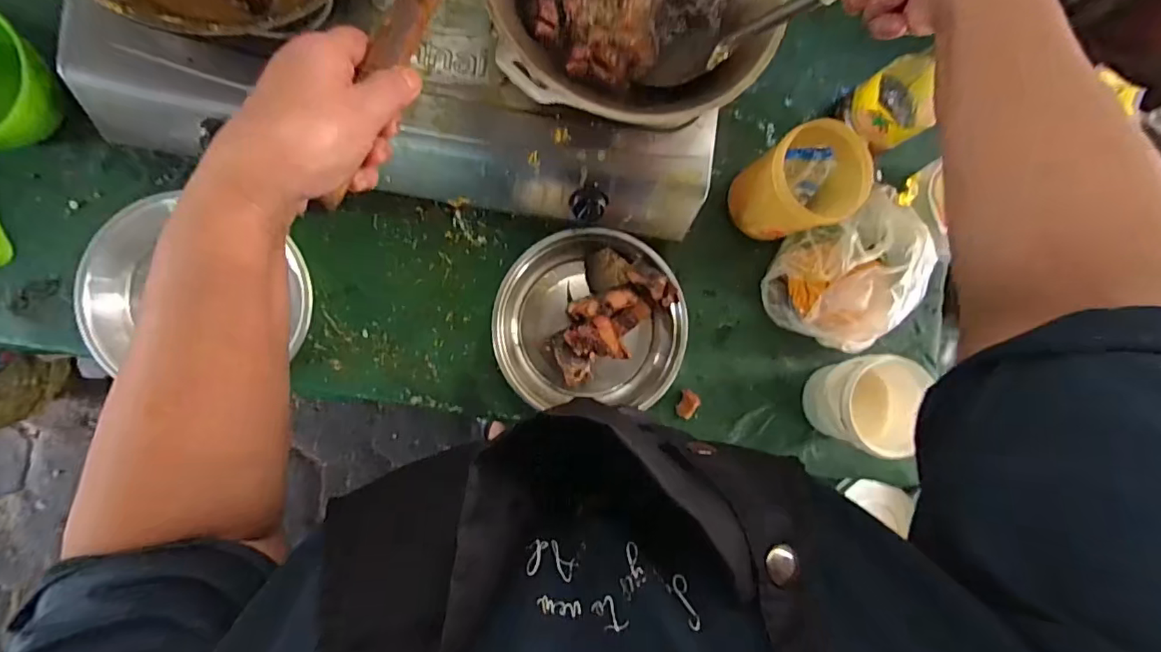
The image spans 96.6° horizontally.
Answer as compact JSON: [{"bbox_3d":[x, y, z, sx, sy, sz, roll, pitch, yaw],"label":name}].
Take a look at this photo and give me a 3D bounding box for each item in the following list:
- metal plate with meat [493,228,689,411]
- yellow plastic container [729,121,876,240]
[{"bbox_3d":[0.016,-0.009,0.692,0.246,0.052,0.229,0,91,-7],"label":"metal plate with meat"},{"bbox_3d":[0.284,-0.186,0.690,0.115,0.153,0.114,-13,93,-7],"label":"yellow plastic container"}]

